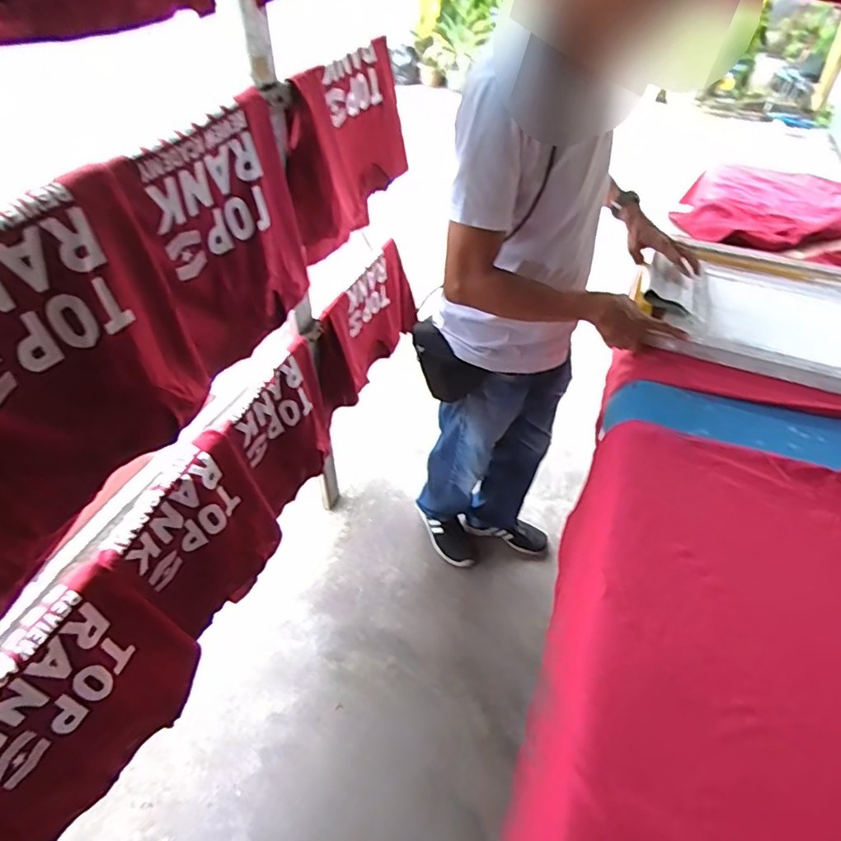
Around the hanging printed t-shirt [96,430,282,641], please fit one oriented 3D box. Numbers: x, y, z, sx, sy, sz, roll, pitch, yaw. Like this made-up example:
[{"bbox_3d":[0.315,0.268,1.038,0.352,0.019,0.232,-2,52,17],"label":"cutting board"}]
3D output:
[{"bbox_3d":[-0.414,0.241,1.058,0.115,0.334,0.305,11,45,10],"label":"hanging printed t-shirt"}]

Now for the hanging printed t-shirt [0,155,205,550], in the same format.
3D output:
[{"bbox_3d":[-0.418,-0.095,0.684,0.094,0.339,0.370,12,45,9],"label":"hanging printed t-shirt"}]

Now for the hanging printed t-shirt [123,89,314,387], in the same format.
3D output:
[{"bbox_3d":[-0.318,-0.291,0.906,0.074,0.361,0.373,14,46,11],"label":"hanging printed t-shirt"}]

